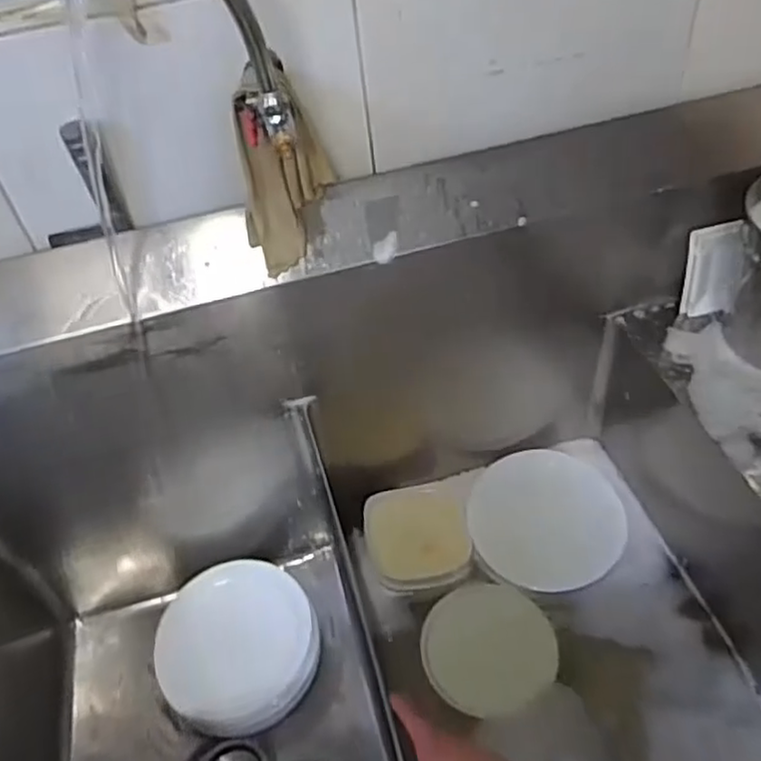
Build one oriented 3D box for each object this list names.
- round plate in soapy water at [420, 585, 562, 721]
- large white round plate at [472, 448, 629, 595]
[{"bbox_3d":[0.148,0.361,0.946,0.171,0.026,0.163,-4,46,4],"label":"round plate in soapy water"},{"bbox_3d":[0.245,0.205,1.033,0.216,0.015,0.201,-5,67,11],"label":"large white round plate"}]

